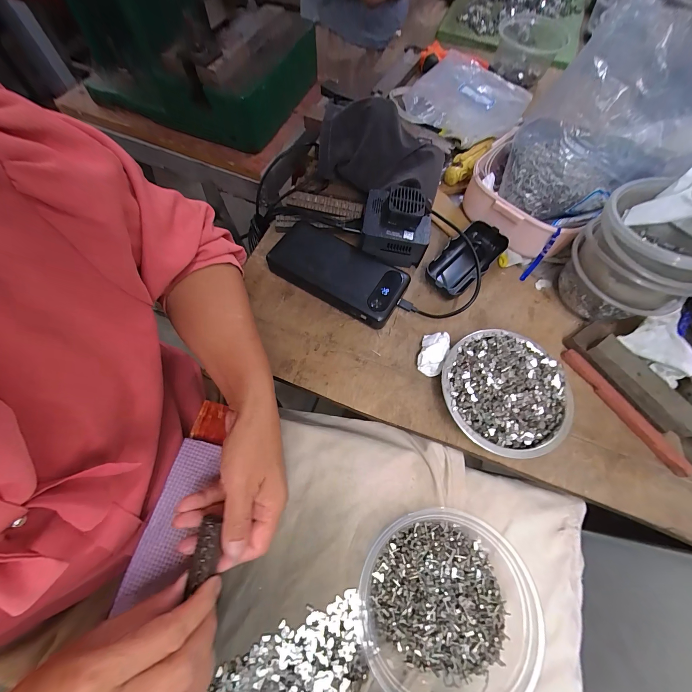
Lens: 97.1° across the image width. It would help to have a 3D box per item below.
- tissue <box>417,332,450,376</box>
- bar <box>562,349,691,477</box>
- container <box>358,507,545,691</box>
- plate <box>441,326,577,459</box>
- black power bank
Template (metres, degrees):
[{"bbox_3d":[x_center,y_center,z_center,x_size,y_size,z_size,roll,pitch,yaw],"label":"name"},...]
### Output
[{"bbox_3d":[0.090,0.007,0.318,0.025,0.019,0.044,20,69,6],"label":"tissue"},{"bbox_3d":[0.282,0.063,0.310,0.016,0.011,0.146,-32,73,-13],"label":"bar"},{"bbox_3d":[0.078,0.207,0.246,0.126,0.053,0.134,0,68,-1],"label":"container"},{"bbox_3d":[0.153,0.045,0.300,0.119,0.030,0.117,0,68,-1],"label":"plate"},{"bbox_3d":[-0.011,-0.087,0.346,0.157,0.031,0.072,32,71,11],"label":"black power bank"}]

